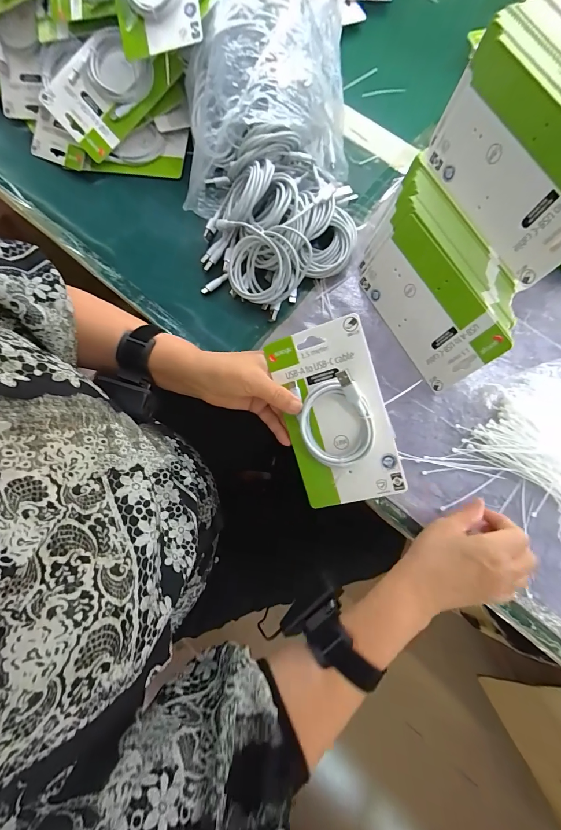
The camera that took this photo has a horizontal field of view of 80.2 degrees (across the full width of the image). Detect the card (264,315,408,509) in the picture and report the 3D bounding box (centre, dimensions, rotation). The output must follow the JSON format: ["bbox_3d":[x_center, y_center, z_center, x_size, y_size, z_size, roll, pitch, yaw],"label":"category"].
[{"bbox_3d":[0.052,0.002,0.333,0.101,0.026,0.177,-16,94,17],"label":"card"}]

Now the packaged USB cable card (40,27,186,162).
[{"bbox_3d":[-0.224,-0.441,0.449,0.176,0.019,0.099,-32,111,9],"label":"packaged USB cable card"}]

